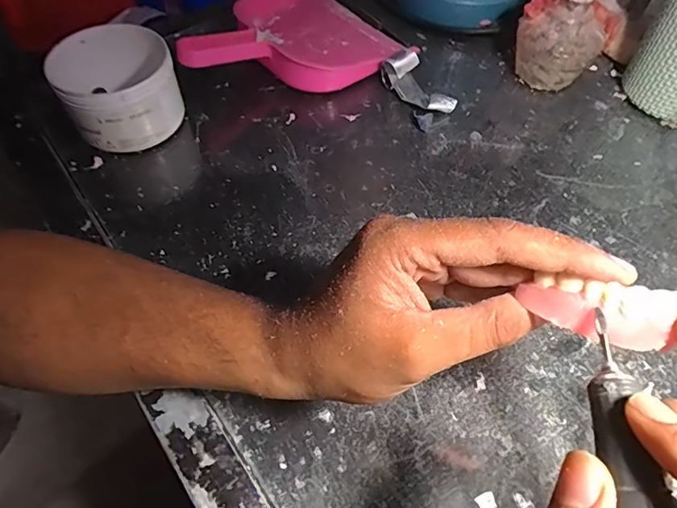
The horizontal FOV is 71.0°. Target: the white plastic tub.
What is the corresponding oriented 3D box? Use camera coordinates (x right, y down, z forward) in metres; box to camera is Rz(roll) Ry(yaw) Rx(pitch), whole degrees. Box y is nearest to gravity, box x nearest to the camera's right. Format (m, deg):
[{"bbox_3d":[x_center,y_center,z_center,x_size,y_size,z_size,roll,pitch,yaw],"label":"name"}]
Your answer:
[{"bbox_3d":[-0.182,-0.138,0.399,0.086,0.067,0.096,-23,60,-15],"label":"white plastic tub"}]

